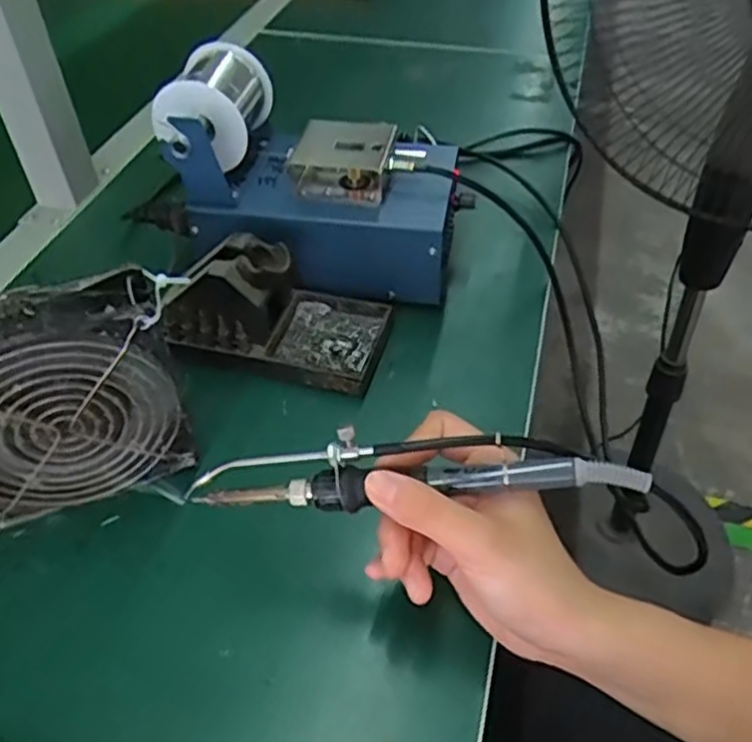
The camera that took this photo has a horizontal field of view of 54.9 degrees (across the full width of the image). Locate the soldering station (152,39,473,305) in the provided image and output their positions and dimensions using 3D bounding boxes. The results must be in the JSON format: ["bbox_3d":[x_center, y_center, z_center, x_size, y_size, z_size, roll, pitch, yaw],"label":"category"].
[{"bbox_3d":[-0.042,-0.132,0.522,0.200,0.145,0.114,8,46,10],"label":"soldering station"}]

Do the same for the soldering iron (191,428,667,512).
[{"bbox_3d":[0.014,0.045,0.325,0.205,0.030,0.023,-2,44,9],"label":"soldering iron"}]

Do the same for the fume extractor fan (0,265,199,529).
[{"bbox_3d":[-0.161,0.018,0.379,0.122,0.126,0.039,-17,47,-15],"label":"fume extractor fan"}]

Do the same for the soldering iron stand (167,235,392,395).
[{"bbox_3d":[-0.064,-0.044,0.475,0.134,0.075,0.075,10,46,11],"label":"soldering iron stand"}]

